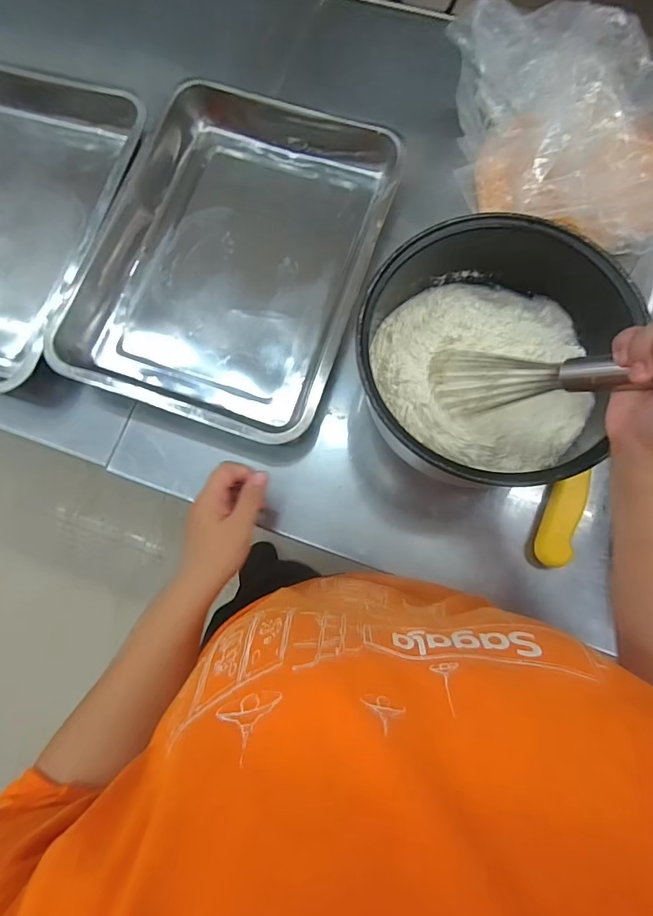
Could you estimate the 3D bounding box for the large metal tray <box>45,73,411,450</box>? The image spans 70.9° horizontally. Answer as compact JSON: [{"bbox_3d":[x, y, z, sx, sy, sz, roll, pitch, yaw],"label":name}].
[{"bbox_3d":[-0.098,-0.221,0.506,0.283,0.043,0.380,18,78,5],"label":"large metal tray"}]

